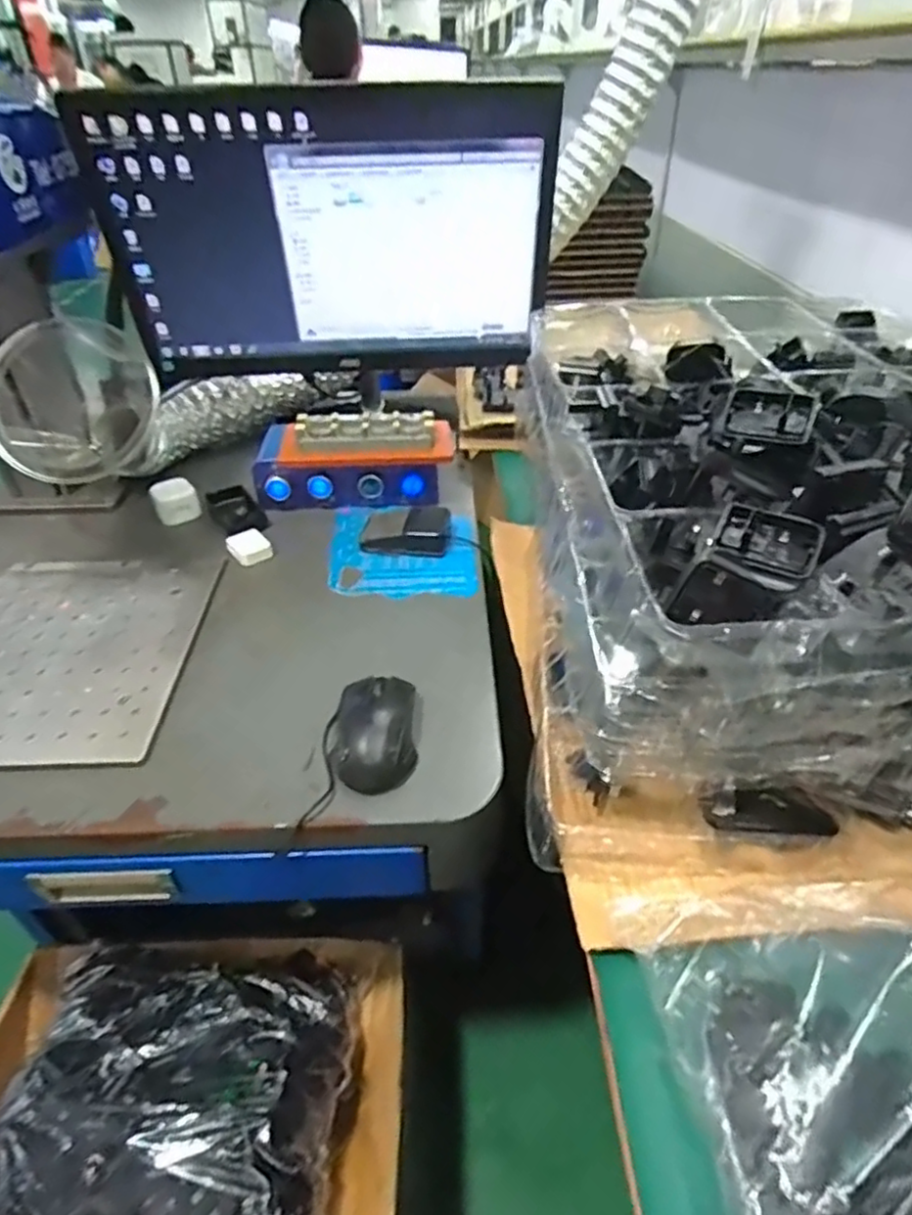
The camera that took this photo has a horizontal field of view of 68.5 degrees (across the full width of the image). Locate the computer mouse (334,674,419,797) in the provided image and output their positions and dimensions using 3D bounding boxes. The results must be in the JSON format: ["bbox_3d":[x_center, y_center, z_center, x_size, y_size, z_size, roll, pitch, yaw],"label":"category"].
[{"bbox_3d":[-0.064,0.093,0.535,0.063,0.034,0.098,-3,39,-2],"label":"computer mouse"}]

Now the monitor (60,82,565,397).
[{"bbox_3d":[-0.139,-0.386,0.764,0.473,0.349,0.085,0,52,-3],"label":"monitor"}]

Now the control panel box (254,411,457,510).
[{"bbox_3d":[-0.123,-0.181,0.819,0.238,0.091,0.084,0,39,2],"label":"control panel box"}]

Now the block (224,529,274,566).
[{"bbox_3d":[-0.230,-0.069,0.747,0.041,0.015,0.052,-24,44,-25],"label":"block"}]

